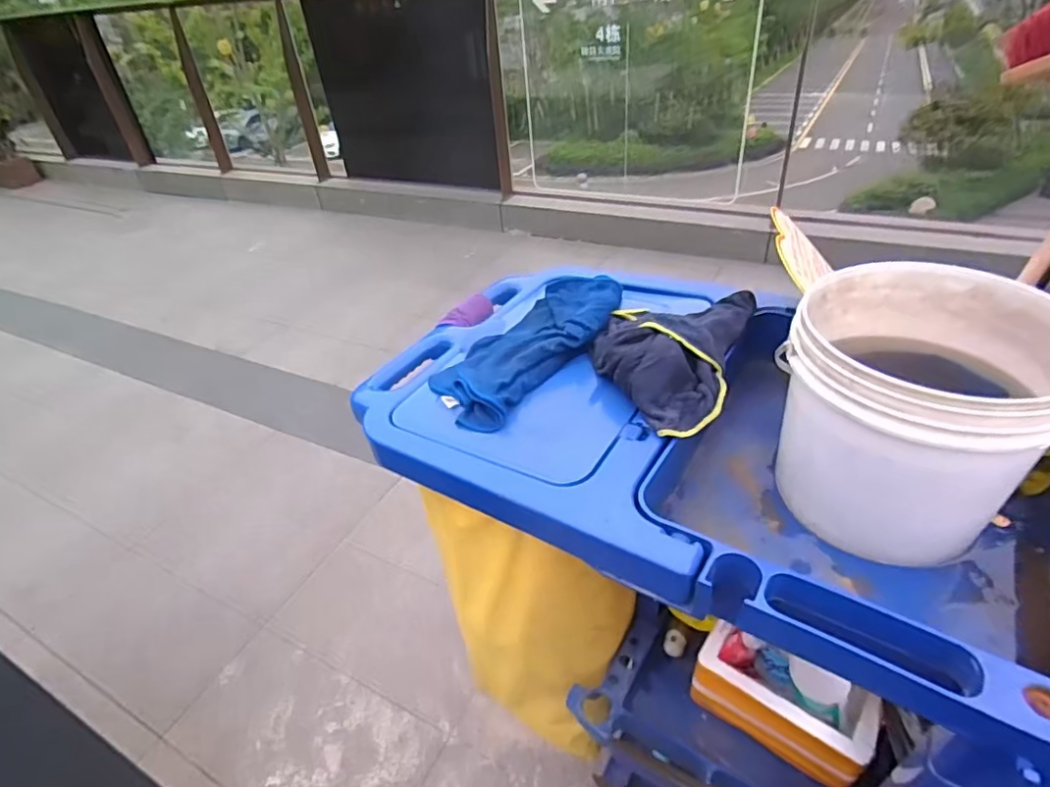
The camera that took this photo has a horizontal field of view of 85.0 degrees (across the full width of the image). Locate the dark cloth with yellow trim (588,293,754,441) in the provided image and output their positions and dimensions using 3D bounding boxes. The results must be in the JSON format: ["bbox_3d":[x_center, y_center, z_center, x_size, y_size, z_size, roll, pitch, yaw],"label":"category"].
[{"bbox_3d":[0.157,-0.066,0.639,0.154,0.061,0.248,14,43,23],"label":"dark cloth with yellow trim"}]

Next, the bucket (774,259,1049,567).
[{"bbox_3d":[0.347,0.017,0.524,0.200,0.196,0.200,-4,37,3],"label":"bucket"}]

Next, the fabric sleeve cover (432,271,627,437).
[{"bbox_3d":[0.019,-0.071,0.698,0.135,0.050,0.299,28,50,35],"label":"fabric sleeve cover"}]

